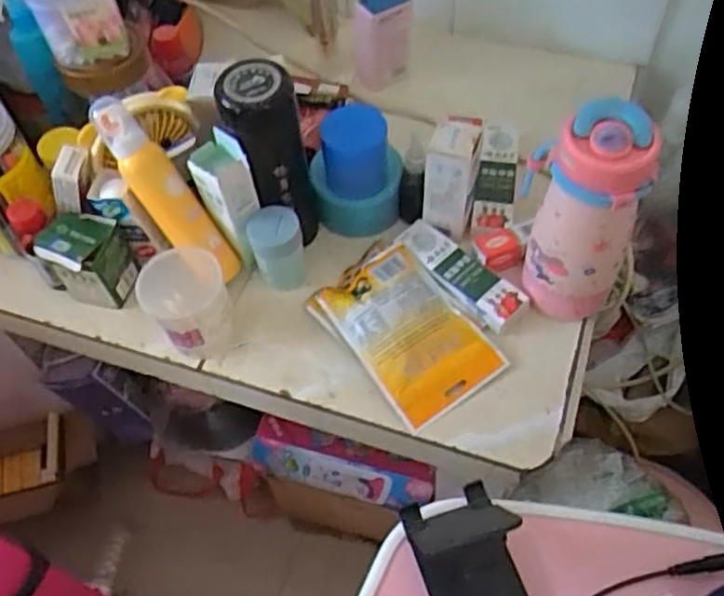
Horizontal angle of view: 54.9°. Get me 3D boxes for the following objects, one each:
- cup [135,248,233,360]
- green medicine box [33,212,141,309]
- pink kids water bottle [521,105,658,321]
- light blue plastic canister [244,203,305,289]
[{"bbox_3d":[-0.165,0.008,0.659,0.079,0.075,0.082,-2,56,3],"label":"cup"},{"bbox_3d":[-0.264,-0.037,0.688,0.066,0.086,0.063,19,60,16],"label":"green medicine box"},{"bbox_3d":[0.186,-0.068,0.599,0.090,0.193,0.076,24,61,19],"label":"pink kids water bottle"},{"bbox_3d":[-0.081,-0.046,0.682,0.049,0.075,0.051,-2,56,3],"label":"light blue plastic canister"}]

